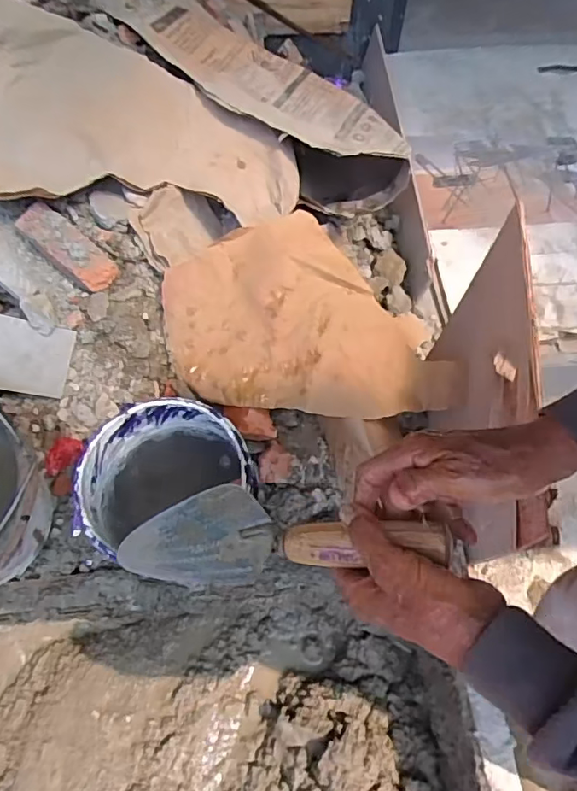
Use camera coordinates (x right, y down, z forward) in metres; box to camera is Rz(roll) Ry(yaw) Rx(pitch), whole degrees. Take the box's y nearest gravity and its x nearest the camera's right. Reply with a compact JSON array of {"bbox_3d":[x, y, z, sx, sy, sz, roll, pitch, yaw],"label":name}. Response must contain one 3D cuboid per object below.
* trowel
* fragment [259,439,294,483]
[{"bbox_3d":[-0.005,0.116,0.438,0.266,0.071,0.076,-8,68,24],"label":"trowel"},{"bbox_3d":[-0.018,0.093,0.767,0.047,0.033,0.064,0,63,-1],"label":"fragment"}]

